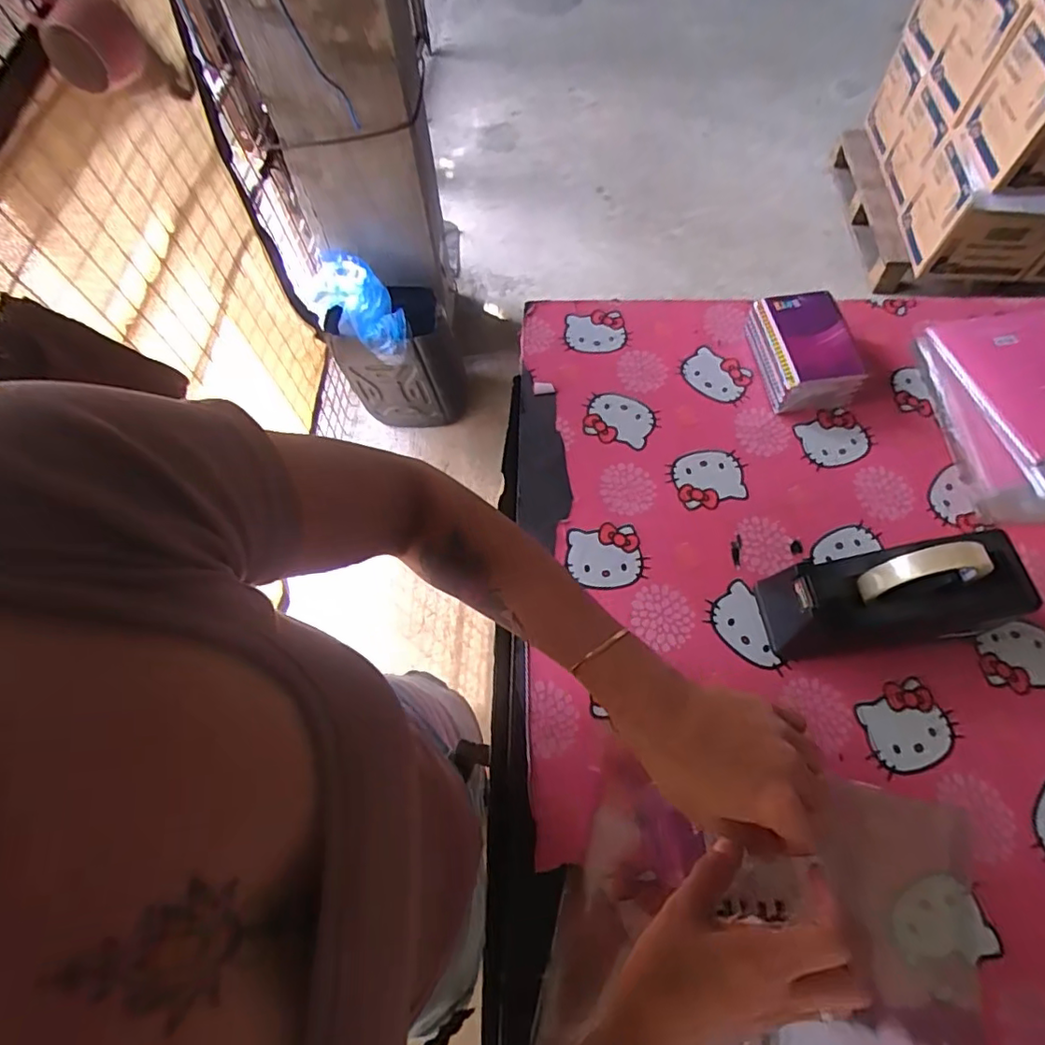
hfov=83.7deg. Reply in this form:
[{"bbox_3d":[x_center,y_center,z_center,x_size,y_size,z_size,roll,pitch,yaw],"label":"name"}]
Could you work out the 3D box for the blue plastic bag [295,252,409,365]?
[{"bbox_3d":[-0.395,-0.518,1.413,0.295,0.134,0.154,38,71,18],"label":"blue plastic bag"}]

